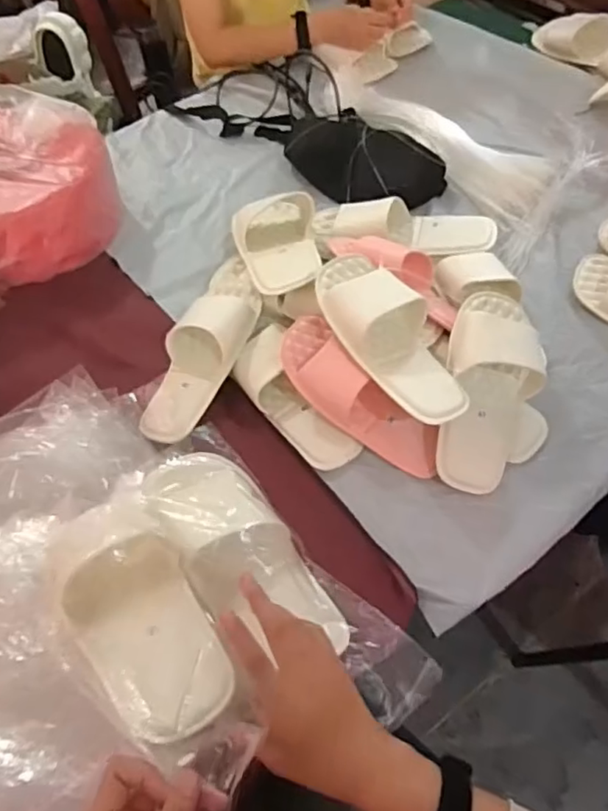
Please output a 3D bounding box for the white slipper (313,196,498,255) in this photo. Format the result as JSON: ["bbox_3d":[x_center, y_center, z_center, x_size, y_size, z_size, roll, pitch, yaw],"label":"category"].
[{"bbox_3d":[0.141,-0.258,0.830,0.255,0.060,0.109,4,57,6],"label":"white slipper"}]

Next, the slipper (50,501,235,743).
[{"bbox_3d":[-0.136,0.169,0.482,0.102,0.066,0.209,-32,58,-16],"label":"slipper"}]

